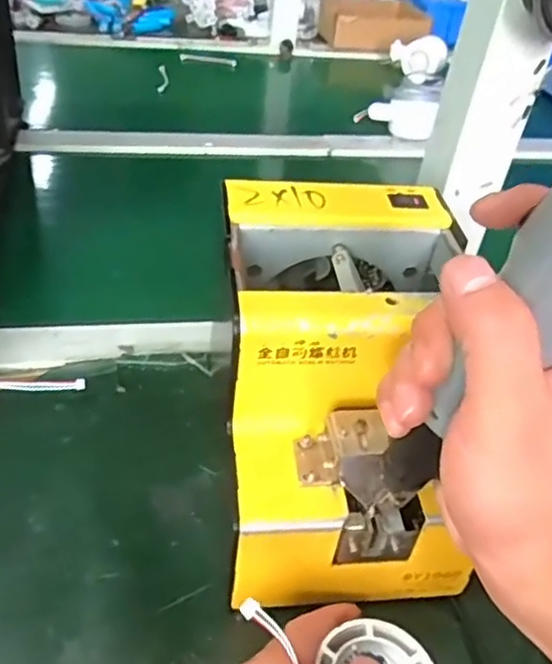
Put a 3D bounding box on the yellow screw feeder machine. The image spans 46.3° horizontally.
[{"bbox_3d":[0.036,0.030,0.342,0.126,0.143,0.177,1,41,-8],"label":"yellow screw feeder machine"}]

